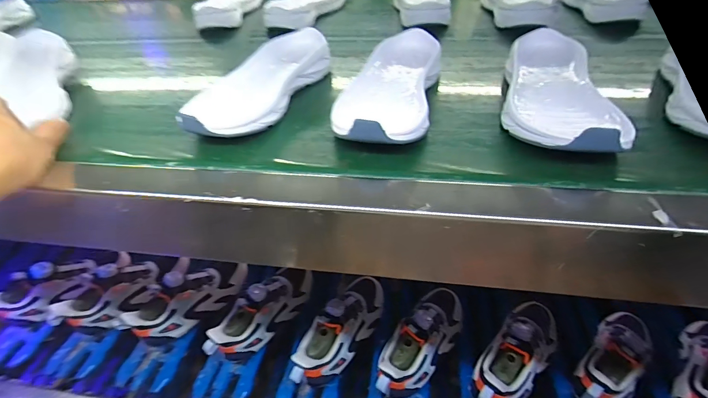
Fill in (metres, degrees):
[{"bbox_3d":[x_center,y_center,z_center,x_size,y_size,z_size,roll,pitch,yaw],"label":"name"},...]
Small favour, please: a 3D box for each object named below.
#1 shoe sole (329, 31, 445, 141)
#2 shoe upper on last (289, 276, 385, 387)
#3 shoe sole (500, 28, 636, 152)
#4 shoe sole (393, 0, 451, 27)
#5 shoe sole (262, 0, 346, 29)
[{"bbox_3d":[0.040,-0.112,0.359,0.078,0.040,0.201,8,43,13],"label":"shoe sole"},{"bbox_3d":[-0.018,0.201,0.574,0.068,0.087,0.214,21,47,25],"label":"shoe upper on last"},{"bbox_3d":[0.181,-0.100,0.335,0.086,0.040,0.217,6,43,11],"label":"shoe sole"},{"bbox_3d":[0.112,-0.333,0.601,0.086,0.037,0.194,-1,42,3],"label":"shoe sole"},{"bbox_3d":[-0.078,-0.340,0.627,0.084,0.037,0.201,16,45,21],"label":"shoe sole"}]

